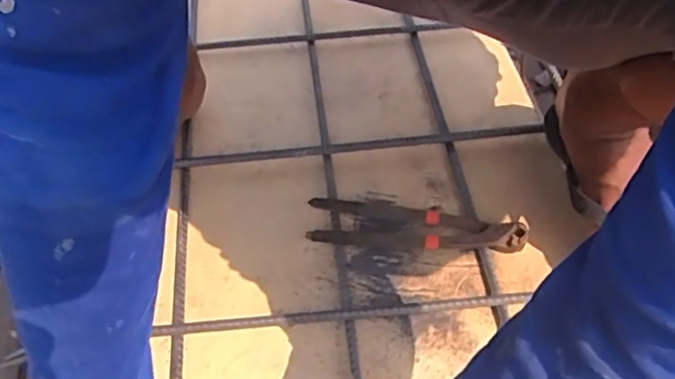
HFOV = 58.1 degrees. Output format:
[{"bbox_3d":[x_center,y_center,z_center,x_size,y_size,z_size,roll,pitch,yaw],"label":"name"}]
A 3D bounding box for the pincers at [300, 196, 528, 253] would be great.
[{"bbox_3d":[0.083,0.039,0.640,0.222,0.026,0.062,5,51,6],"label":"pincers"}]

